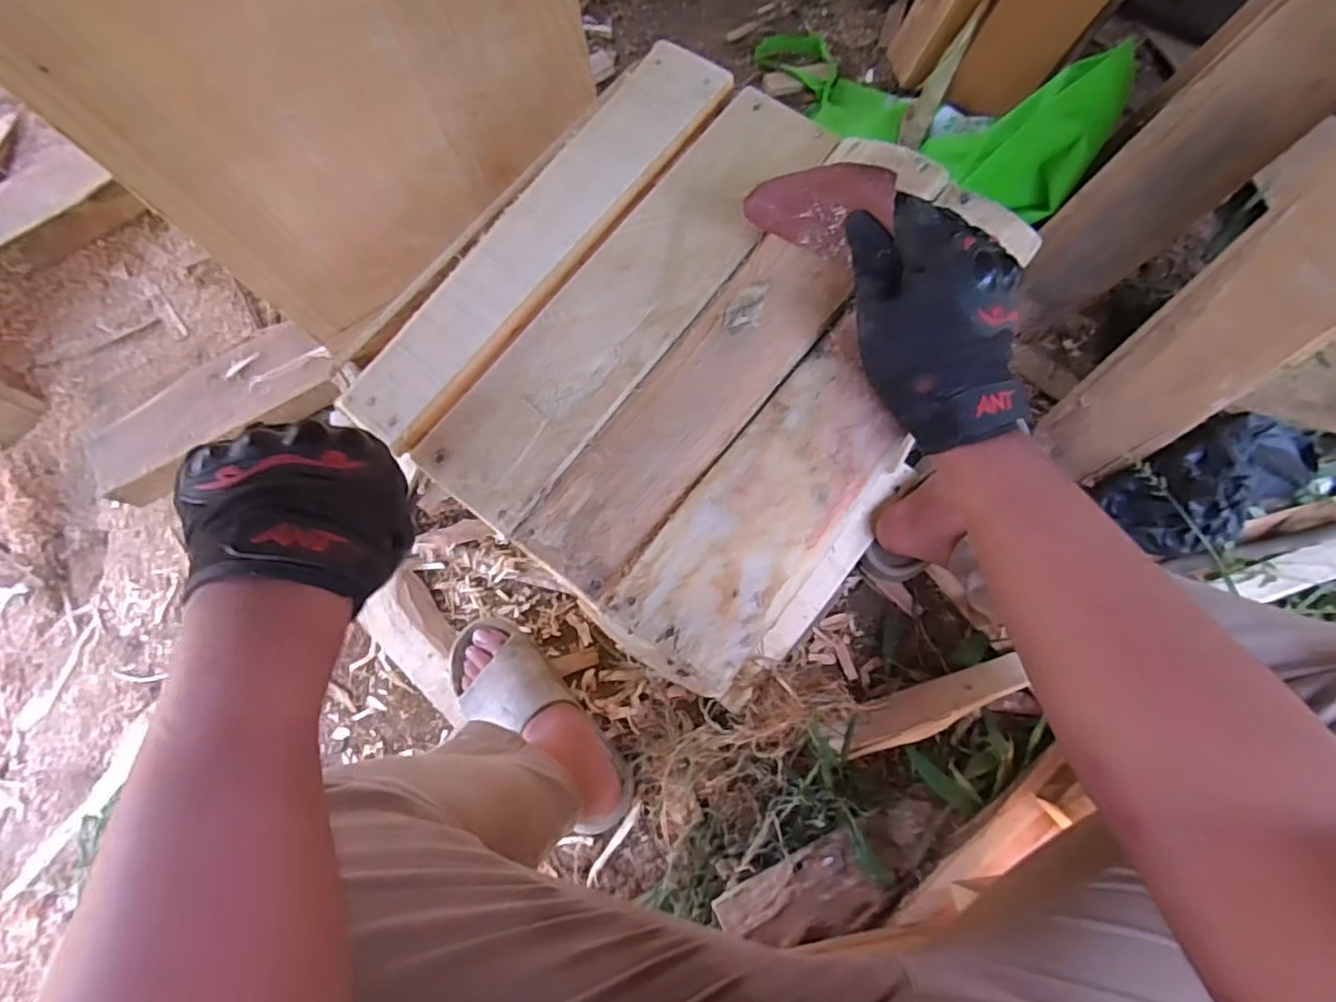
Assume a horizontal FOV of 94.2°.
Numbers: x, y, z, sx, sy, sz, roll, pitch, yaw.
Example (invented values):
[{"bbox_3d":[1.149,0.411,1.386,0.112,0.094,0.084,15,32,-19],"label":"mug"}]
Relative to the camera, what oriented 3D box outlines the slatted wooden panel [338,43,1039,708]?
[{"bbox_3d":[0.010,-0.125,0.437,0.367,0.029,0.382,37,82,18],"label":"slatted wooden panel"}]

